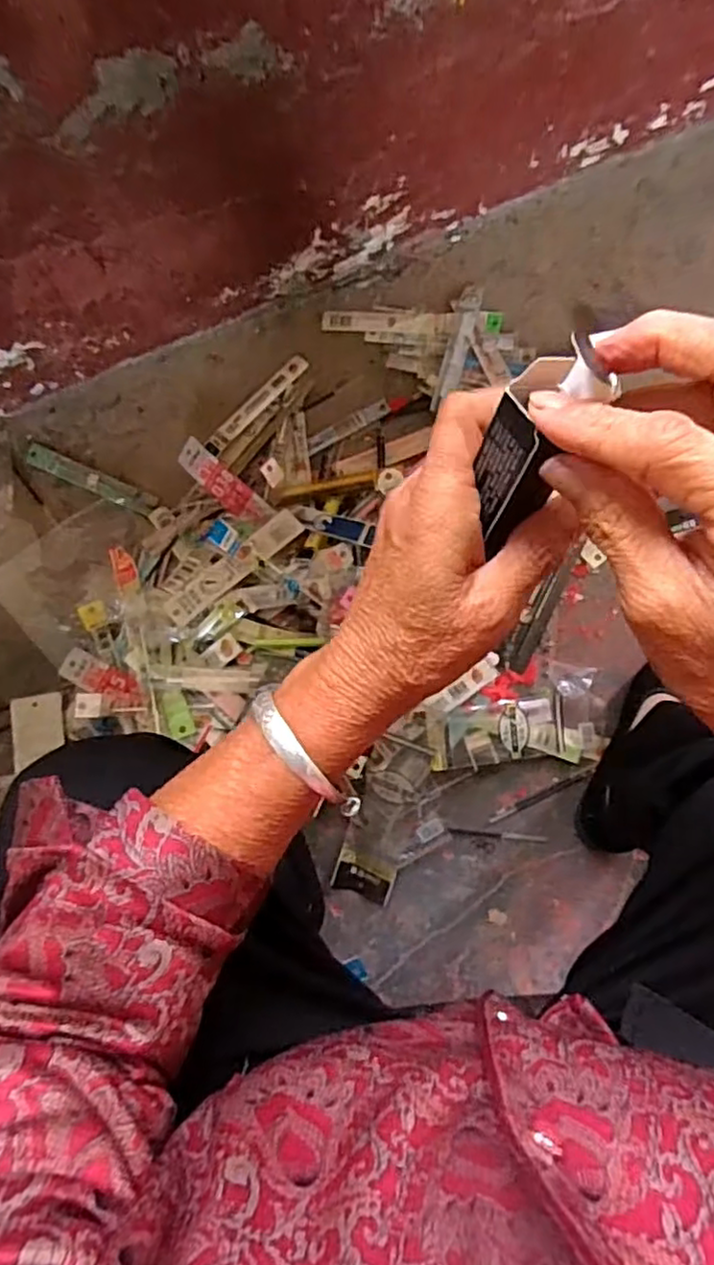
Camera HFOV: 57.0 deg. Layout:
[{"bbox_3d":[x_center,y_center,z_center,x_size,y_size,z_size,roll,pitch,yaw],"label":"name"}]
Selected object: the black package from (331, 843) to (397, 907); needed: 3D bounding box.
[{"bbox_3d":[0.008,0.263,0.710,0.065,0.005,0.045,20,85,6],"label":"black package"}]

